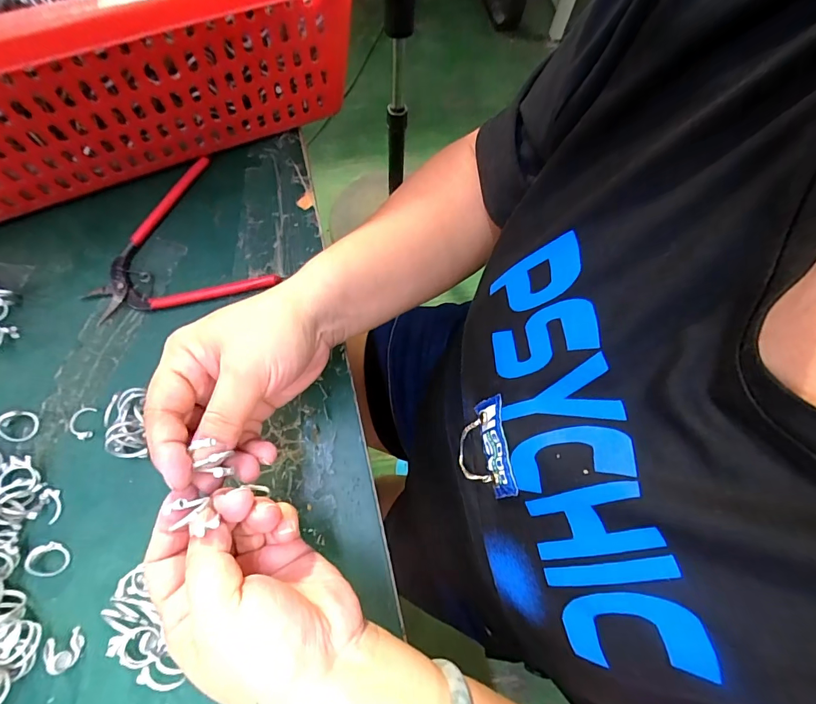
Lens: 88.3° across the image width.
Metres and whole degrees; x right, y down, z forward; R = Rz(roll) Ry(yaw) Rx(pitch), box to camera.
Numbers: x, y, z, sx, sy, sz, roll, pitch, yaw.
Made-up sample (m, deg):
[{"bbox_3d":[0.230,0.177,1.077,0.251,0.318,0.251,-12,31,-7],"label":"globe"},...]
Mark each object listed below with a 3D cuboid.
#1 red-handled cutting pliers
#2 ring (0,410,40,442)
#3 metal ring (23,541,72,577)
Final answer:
[{"bbox_3d":[-0.199,-0.096,0.357,0.140,0.015,0.138,-19,72,-10],"label":"red-handled cutting pliers"},{"bbox_3d":[-0.278,0.052,0.297,0.020,0.018,0.022,1,69,-2],"label":"ring"},{"bbox_3d":[-0.230,0.132,0.268,0.019,0.015,0.020,1,69,-2],"label":"metal ring"}]

